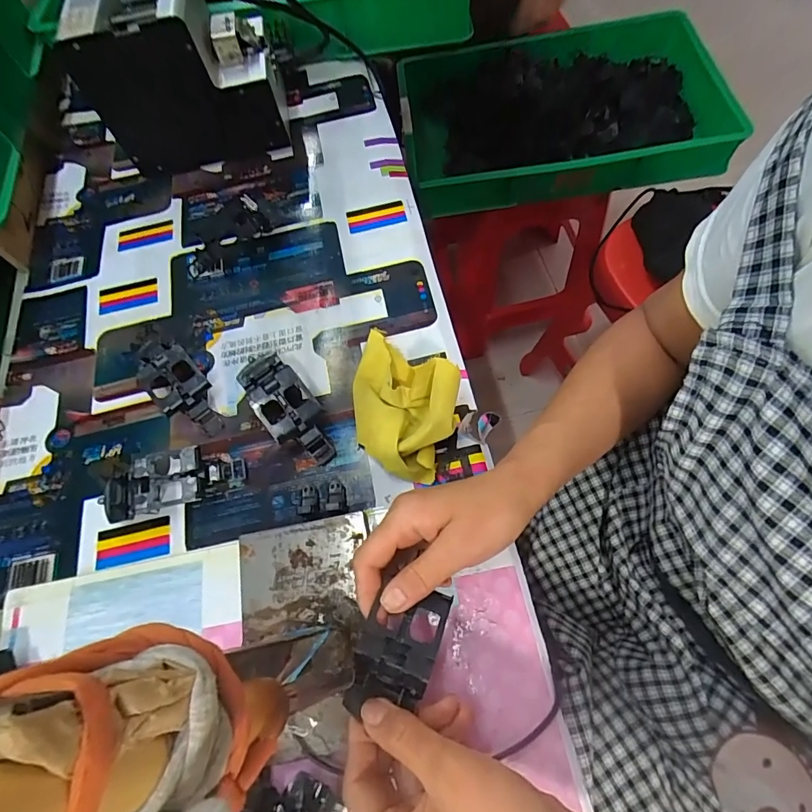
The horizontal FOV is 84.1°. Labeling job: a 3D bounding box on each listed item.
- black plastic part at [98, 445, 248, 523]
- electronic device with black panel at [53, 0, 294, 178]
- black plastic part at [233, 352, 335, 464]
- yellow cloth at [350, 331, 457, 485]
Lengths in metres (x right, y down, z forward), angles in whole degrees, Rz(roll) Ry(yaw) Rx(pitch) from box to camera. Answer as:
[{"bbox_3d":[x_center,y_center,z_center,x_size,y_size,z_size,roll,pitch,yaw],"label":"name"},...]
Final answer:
[{"bbox_3d":[-0.189,0.062,0.367,0.105,0.028,0.046,-13,66,1],"label":"black plastic part"},{"bbox_3d":[-0.232,-0.360,0.491,0.177,0.157,0.121,-8,66,3],"label":"electronic device with black panel"},{"bbox_3d":[-0.106,-0.002,0.388,0.045,0.031,0.122,-40,68,-11],"label":"black plastic part"},{"bbox_3d":[-0.007,-0.007,0.367,0.101,0.055,0.103,22,71,15],"label":"yellow cloth"}]

